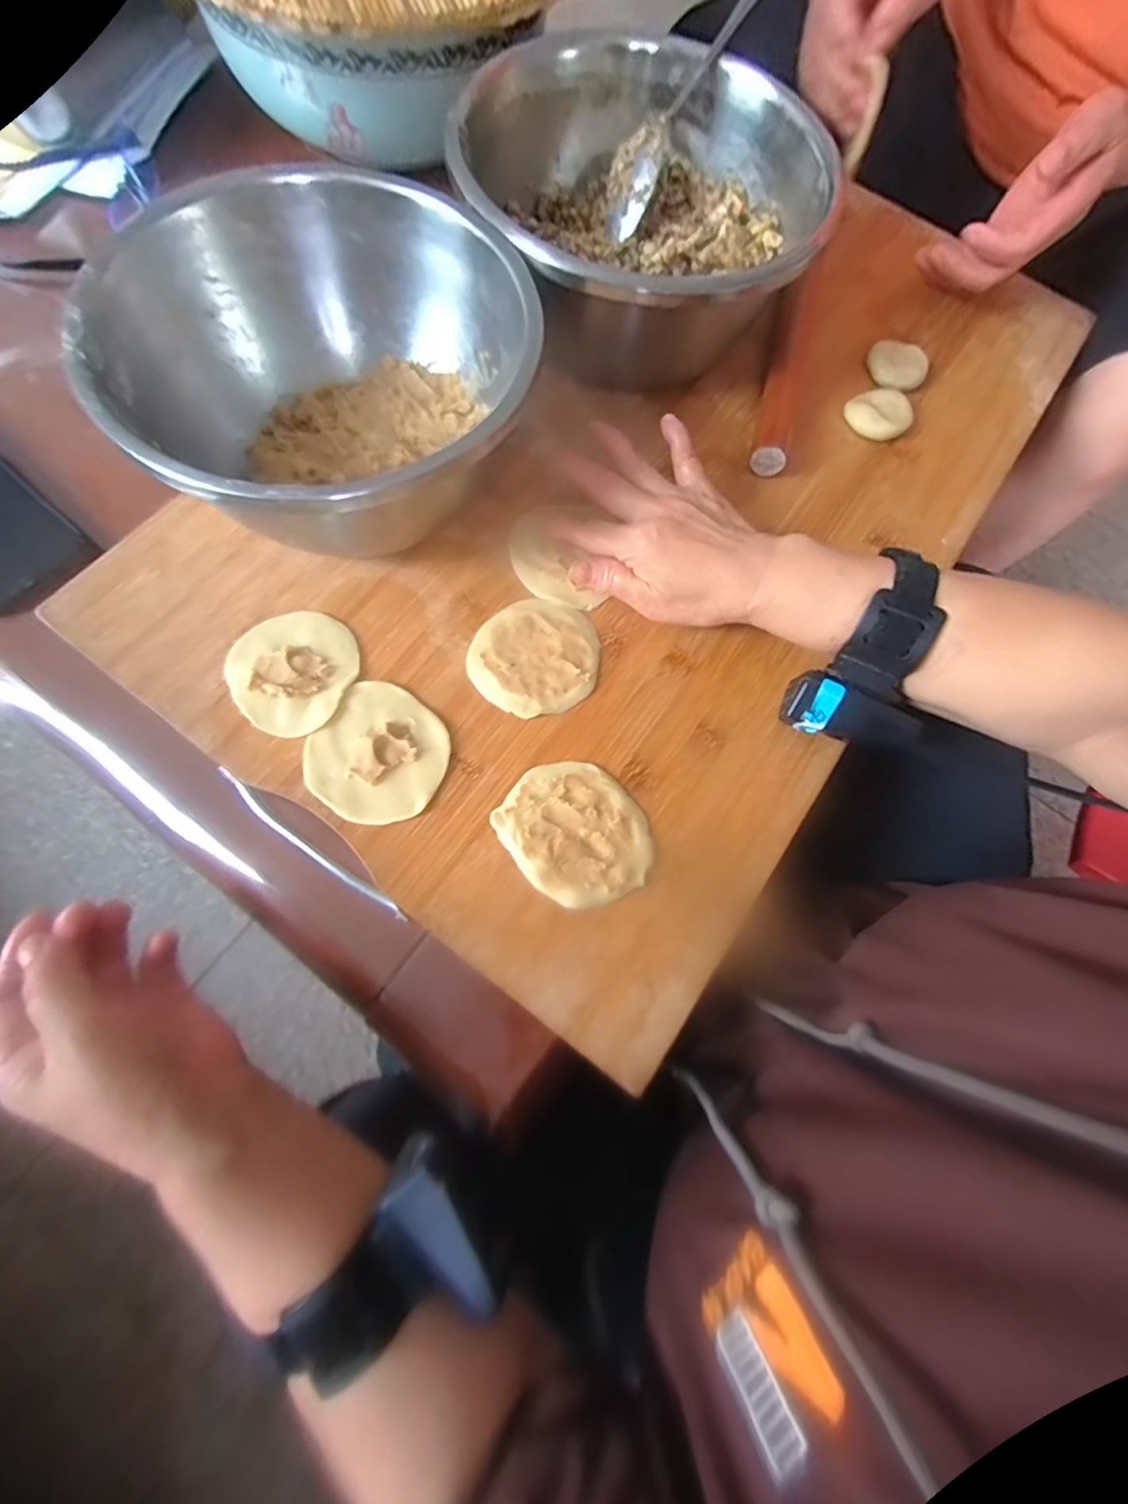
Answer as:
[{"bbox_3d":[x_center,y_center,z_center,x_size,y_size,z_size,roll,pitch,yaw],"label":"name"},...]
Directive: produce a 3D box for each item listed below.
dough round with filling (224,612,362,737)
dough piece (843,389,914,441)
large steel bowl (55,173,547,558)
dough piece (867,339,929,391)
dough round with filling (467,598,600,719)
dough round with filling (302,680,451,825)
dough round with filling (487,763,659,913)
[{"bbox_3d":[-0.163,-0.051,0.327,0.071,0.011,0.076,2,74,-5],"label":"dough round with filling"},{"bbox_3d":[0.246,-0.259,0.423,0.048,0.011,0.040,-16,76,-10],"label":"dough piece"},{"bbox_3d":[-0.138,-0.217,0.335,0.199,0.101,0.230,35,74,6],"label":"large steel bowl"},{"bbox_3d":[0.265,-0.307,0.438,0.045,0.016,0.044,2,74,-5],"label":"dough piece"},{"bbox_3d":[-0.016,-0.060,0.343,0.081,0.004,0.074,2,74,-5],"label":"dough round with filling"},{"bbox_3d":[-0.107,0.001,0.319,0.075,0.010,0.076,2,74,-5],"label":"dough round with filling"},{"bbox_3d":[0.008,0.046,0.314,0.073,0.005,0.085,-37,81,-15],"label":"dough round with filling"}]

